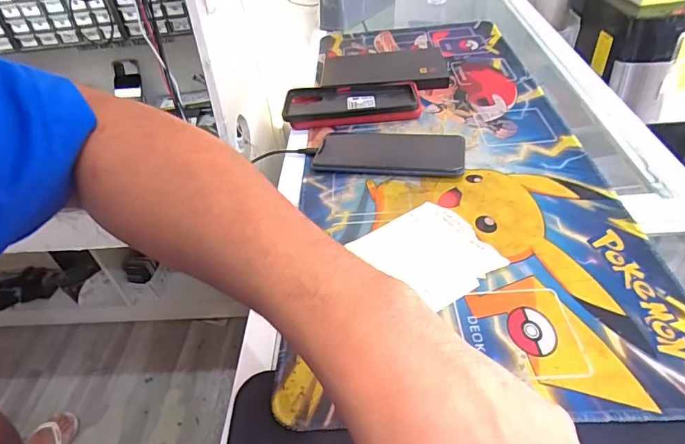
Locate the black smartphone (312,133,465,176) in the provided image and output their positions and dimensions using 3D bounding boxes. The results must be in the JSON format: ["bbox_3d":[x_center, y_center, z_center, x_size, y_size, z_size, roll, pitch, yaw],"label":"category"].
[{"bbox_3d":[0.051,-0.079,0.485,0.162,0.010,0.083,6,44,15],"label":"black smartphone"}]

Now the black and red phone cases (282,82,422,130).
[{"bbox_3d":[0.013,-0.156,0.567,0.175,0.018,0.083,-5,42,3],"label":"black and red phone cases"}]

